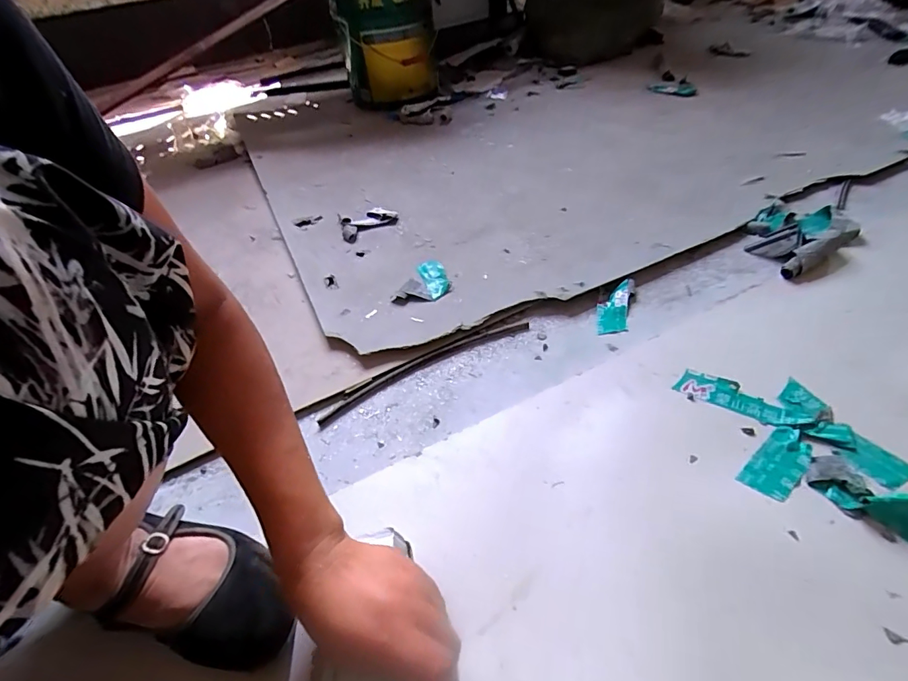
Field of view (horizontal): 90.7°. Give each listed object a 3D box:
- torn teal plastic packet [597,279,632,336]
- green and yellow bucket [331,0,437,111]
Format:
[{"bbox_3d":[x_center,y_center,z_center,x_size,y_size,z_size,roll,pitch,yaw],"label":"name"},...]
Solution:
[{"bbox_3d":[0.229,-0.050,0.640,0.042,0.009,0.112,10,48,17],"label":"torn teal plastic packet"},{"bbox_3d":[-0.182,-0.843,1.269,0.267,0.321,0.223,-11,45,-3],"label":"green and yellow bucket"}]

